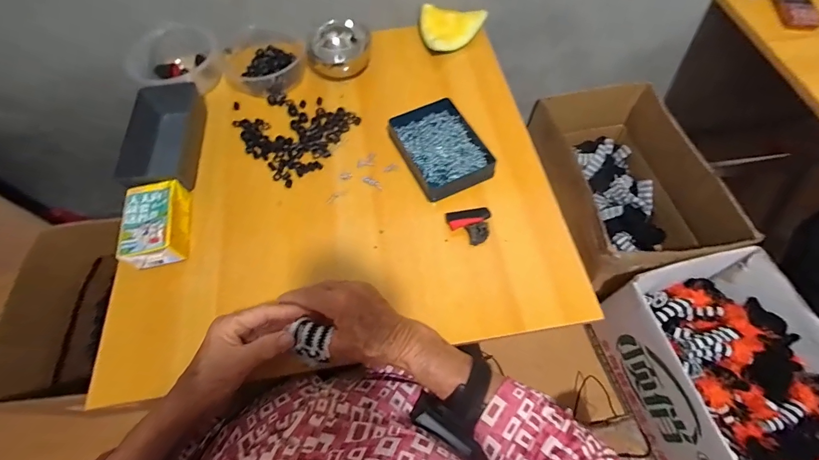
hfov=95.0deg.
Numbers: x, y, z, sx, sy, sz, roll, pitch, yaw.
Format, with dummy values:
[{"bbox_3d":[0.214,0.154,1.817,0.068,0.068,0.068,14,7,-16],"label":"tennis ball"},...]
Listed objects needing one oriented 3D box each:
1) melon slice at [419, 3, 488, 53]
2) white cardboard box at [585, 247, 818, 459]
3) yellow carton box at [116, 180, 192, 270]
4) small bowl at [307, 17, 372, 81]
[{"bbox_3d":[0.073,-0.359,0.676,0.118,0.034,0.095,7,63,6],"label":"melon slice"},{"bbox_3d":[0.596,0.282,0.727,0.287,0.229,0.380,-13,63,-4],"label":"white cardboard box"},{"bbox_3d":[-0.331,-0.008,0.490,0.063,0.049,0.104,-11,63,-3],"label":"yellow carton box"},{"bbox_3d":[-0.121,-0.306,0.641,0.096,0.063,0.082,26,66,15],"label":"small bowl"}]

